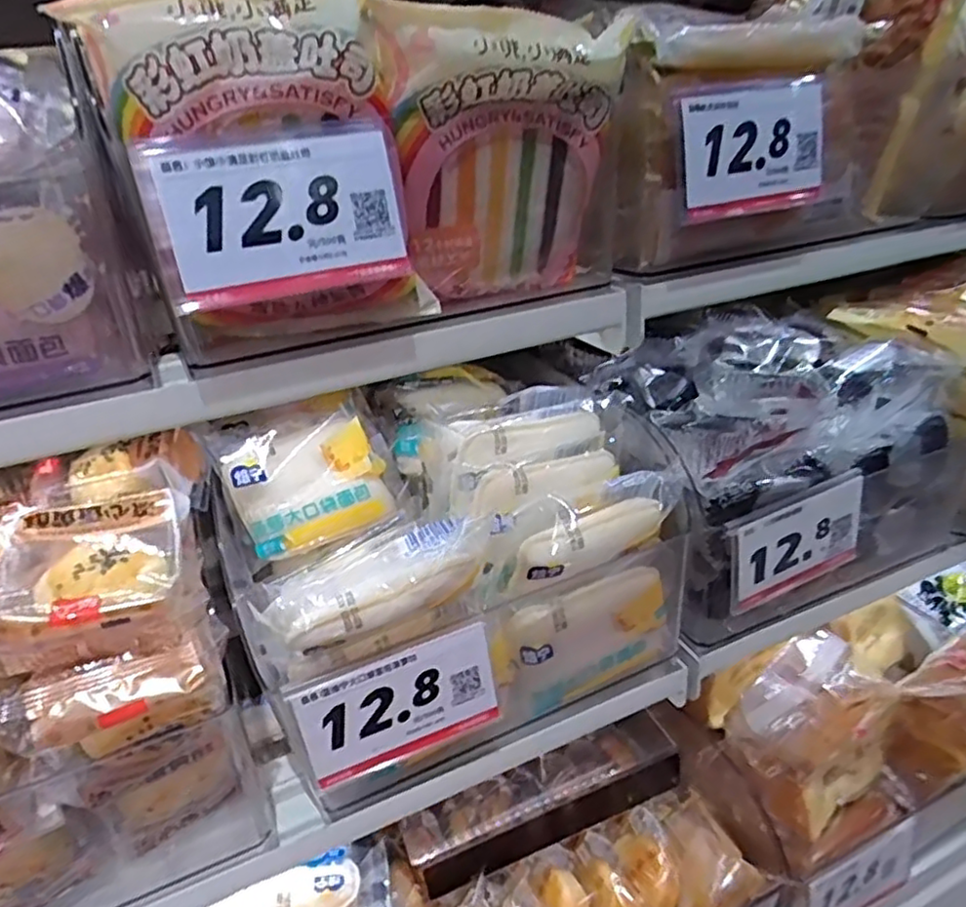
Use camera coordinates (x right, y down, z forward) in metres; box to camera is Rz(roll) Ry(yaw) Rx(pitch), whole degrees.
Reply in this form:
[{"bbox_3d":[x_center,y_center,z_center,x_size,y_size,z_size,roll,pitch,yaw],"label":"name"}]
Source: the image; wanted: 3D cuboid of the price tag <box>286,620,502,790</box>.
[{"bbox_3d":[-0.040,0.123,0.329,0.096,0.059,0.010,-14,30,-18],"label":"price tag"}]

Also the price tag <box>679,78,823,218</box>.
[{"bbox_3d":[0.145,-0.164,0.365,0.088,0.062,0.012,-15,27,-13],"label":"price tag"}]

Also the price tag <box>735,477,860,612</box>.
[{"bbox_3d":[0.195,0.057,0.415,0.098,0.063,0.005,-21,27,-15],"label":"price tag"}]

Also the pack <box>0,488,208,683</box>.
[{"bbox_3d":[-0.163,0.051,0.287,0.073,0.035,0.084,-15,30,-19],"label":"pack"}]

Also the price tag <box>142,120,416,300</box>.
[{"bbox_3d":[-0.081,-0.103,0.286,0.099,0.066,0.011,-17,17,-18],"label":"price tag"}]

